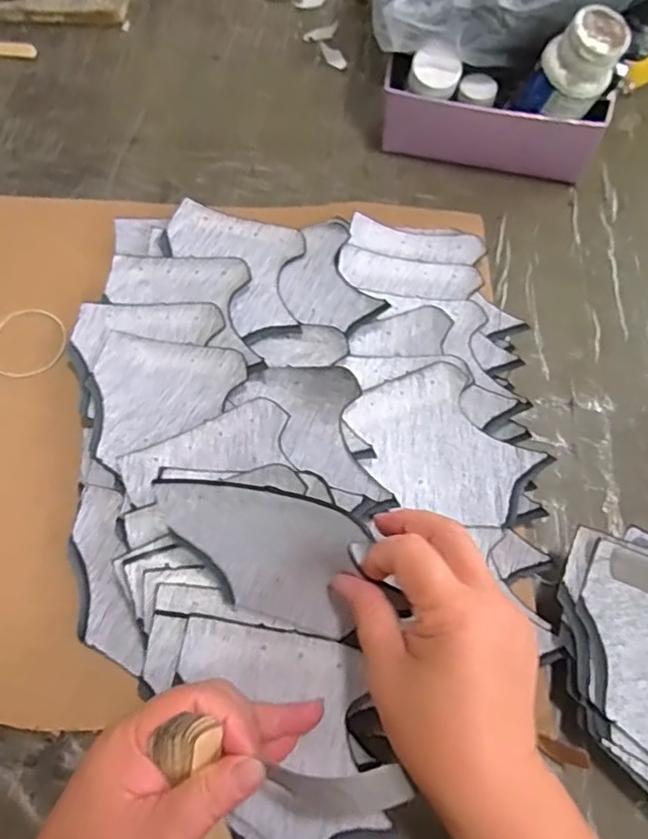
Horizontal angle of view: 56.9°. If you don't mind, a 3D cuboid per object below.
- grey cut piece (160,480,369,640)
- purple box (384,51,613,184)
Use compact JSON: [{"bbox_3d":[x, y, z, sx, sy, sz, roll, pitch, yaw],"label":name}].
[{"bbox_3d":[-0.032,0.069,0.306,0.100,0.096,0.009,12,39,6],"label":"grey cut piece"},{"bbox_3d":[0.130,-0.238,0.477,0.168,0.062,0.045,14,68,5],"label":"purple box"}]

